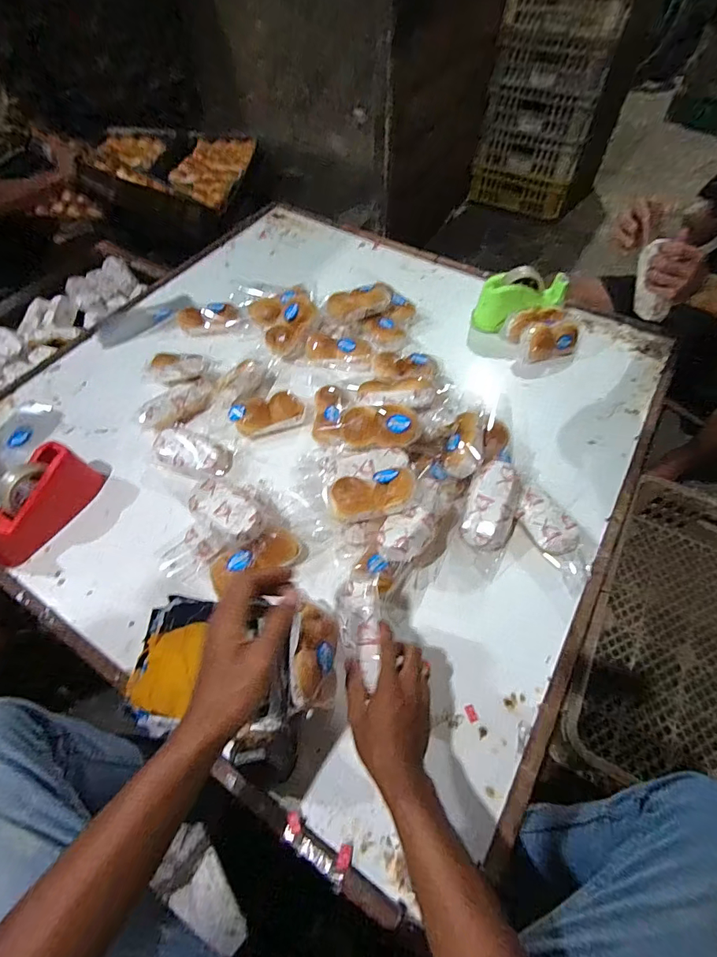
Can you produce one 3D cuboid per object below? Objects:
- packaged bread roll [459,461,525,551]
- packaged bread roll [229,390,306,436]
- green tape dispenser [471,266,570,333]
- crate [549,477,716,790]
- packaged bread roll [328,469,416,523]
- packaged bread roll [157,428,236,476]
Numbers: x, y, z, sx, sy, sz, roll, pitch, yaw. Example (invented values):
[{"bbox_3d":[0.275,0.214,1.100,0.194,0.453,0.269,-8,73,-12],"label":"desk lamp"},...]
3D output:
[{"bbox_3d":[0.212,0.045,0.712,0.078,0.048,0.141,12,79,22],"label":"packaged bread roll"},{"bbox_3d":[-0.175,-0.123,0.859,0.142,0.048,0.060,-13,56,-7],"label":"packaged bread roll"},{"bbox_3d":[0.369,-0.405,1.016,0.199,0.107,0.107,4,56,4],"label":"green tape dispenser"},{"bbox_3d":[0.669,0.321,0.832,0.429,0.131,0.629,28,61,19],"label":"crate"},{"bbox_3d":[0.019,0.024,0.665,0.130,0.039,0.060,-14,54,17],"label":"packaged bread roll"},{"bbox_3d":[-0.303,-0.044,0.809,0.146,0.047,0.077,14,57,10],"label":"packaged bread roll"}]

